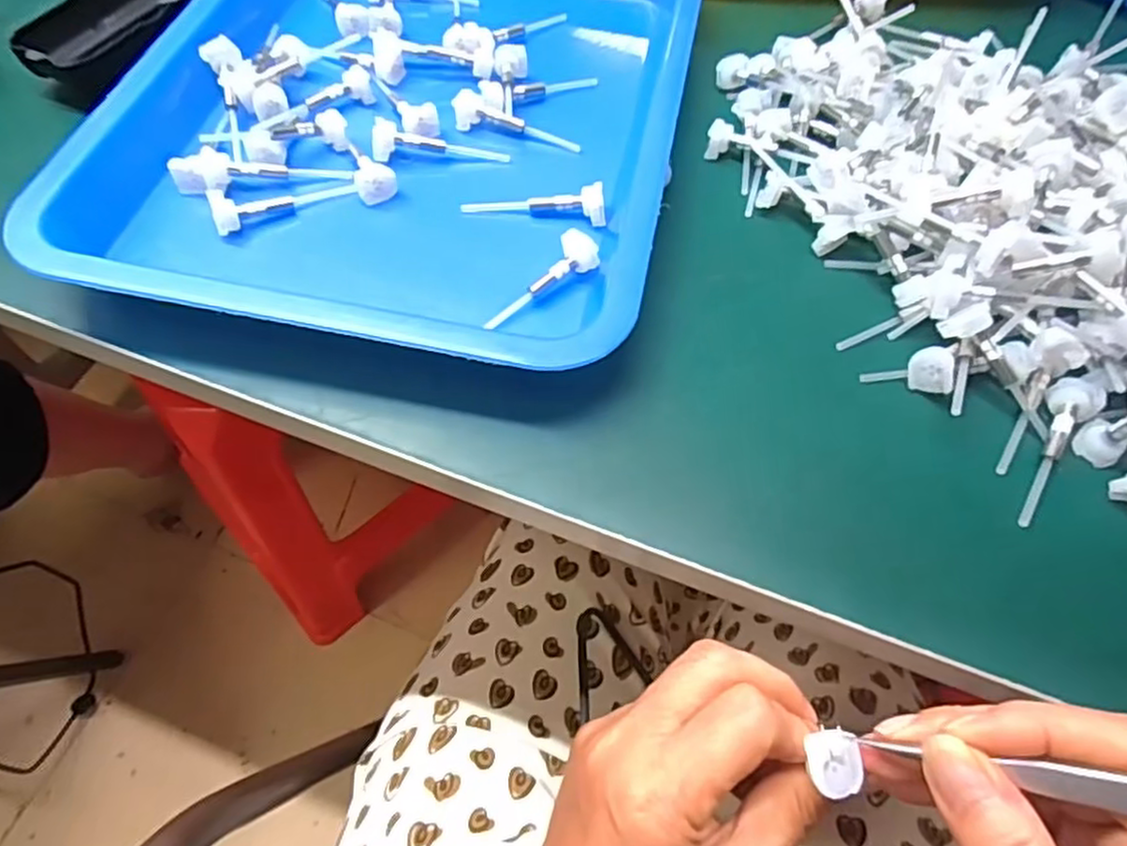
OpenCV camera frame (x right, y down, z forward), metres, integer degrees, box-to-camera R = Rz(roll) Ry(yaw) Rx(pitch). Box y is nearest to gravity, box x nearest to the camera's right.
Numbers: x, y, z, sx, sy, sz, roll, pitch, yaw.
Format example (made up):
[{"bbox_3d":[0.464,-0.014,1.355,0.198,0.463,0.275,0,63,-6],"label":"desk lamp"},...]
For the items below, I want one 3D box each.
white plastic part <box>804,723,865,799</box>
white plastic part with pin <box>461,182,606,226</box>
[{"bbox_3d":[0.087,0.108,0.220,0.015,0.004,0.019,-7,64,-4],"label":"white plastic part"},{"bbox_3d":[-0.014,-0.104,0.331,0.068,0.015,0.016,6,60,2],"label":"white plastic part with pin"}]

